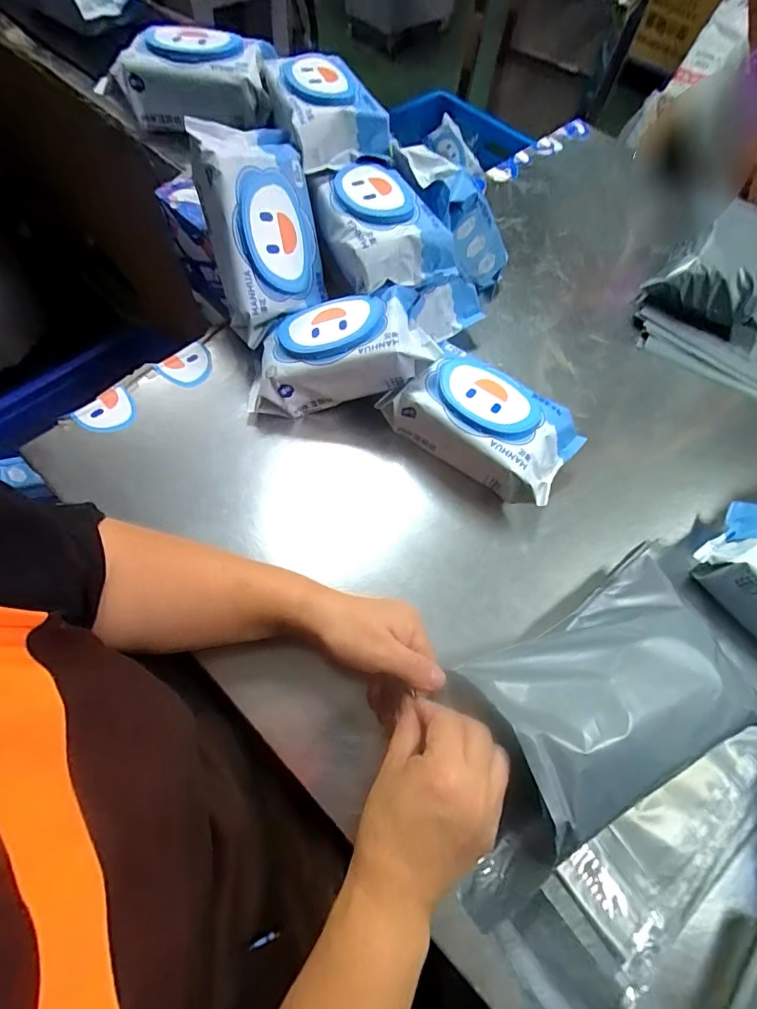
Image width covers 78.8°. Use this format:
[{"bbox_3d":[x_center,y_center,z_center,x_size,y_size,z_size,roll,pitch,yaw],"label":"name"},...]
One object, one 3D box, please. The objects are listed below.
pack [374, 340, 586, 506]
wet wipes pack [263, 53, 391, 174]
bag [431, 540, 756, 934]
[{"bbox_3d":[0.108,-0.085,0.494,0.198,0.080,0.104,32,66,11],"label":"pack"},{"bbox_3d":[-0.059,-0.441,0.510,0.115,0.052,0.143,-16,66,-12],"label":"wet wipes pack"},{"bbox_3d":[0.169,0.150,0.355,0.290,0.078,0.146,-23,67,-14],"label":"bag"}]

